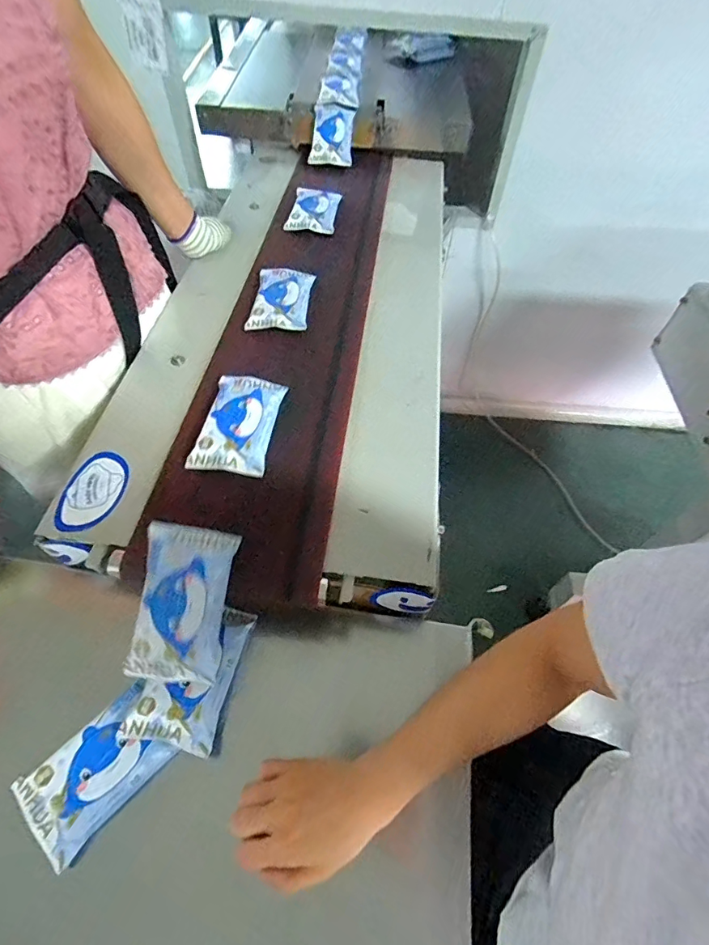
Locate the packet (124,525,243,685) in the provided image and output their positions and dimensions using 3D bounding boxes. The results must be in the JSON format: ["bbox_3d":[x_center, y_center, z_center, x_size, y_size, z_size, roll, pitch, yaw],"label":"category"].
[{"bbox_3d":[-0.162,0.124,0.426,0.082,0.015,0.141,10,84,-5],"label":"packet"}]

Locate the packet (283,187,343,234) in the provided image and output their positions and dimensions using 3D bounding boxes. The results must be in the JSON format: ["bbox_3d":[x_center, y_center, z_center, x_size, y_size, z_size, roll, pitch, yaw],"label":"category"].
[{"bbox_3d":[-0.074,-0.481,0.829,0.086,0.020,0.129,9,57,3],"label":"packet"}]

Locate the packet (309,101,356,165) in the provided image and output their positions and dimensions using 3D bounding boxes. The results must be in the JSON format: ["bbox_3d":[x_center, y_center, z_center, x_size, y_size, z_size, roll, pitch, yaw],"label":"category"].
[{"bbox_3d":[-0.047,-0.724,0.954,0.087,0.021,0.157,4,76,5],"label":"packet"}]

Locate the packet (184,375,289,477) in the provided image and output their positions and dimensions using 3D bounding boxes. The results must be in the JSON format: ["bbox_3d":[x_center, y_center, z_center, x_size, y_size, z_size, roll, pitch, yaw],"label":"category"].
[{"bbox_3d":[-0.136,-0.064,0.538,0.083,0.014,0.141,8,57,2],"label":"packet"}]

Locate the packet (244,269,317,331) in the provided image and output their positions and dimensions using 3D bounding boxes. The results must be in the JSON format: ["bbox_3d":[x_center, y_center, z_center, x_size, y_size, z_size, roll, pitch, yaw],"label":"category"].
[{"bbox_3d":[-0.109,-0.262,0.682,0.085,0.028,0.139,5,57,0],"label":"packet"}]

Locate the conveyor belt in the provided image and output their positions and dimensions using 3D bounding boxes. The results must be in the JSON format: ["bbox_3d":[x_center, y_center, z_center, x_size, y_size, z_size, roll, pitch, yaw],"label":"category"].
[{"bbox_3d":[-0.081,-0.267,0.710,0.427,0.068,0.939,7,57,1],"label":"conveyor belt"}]

